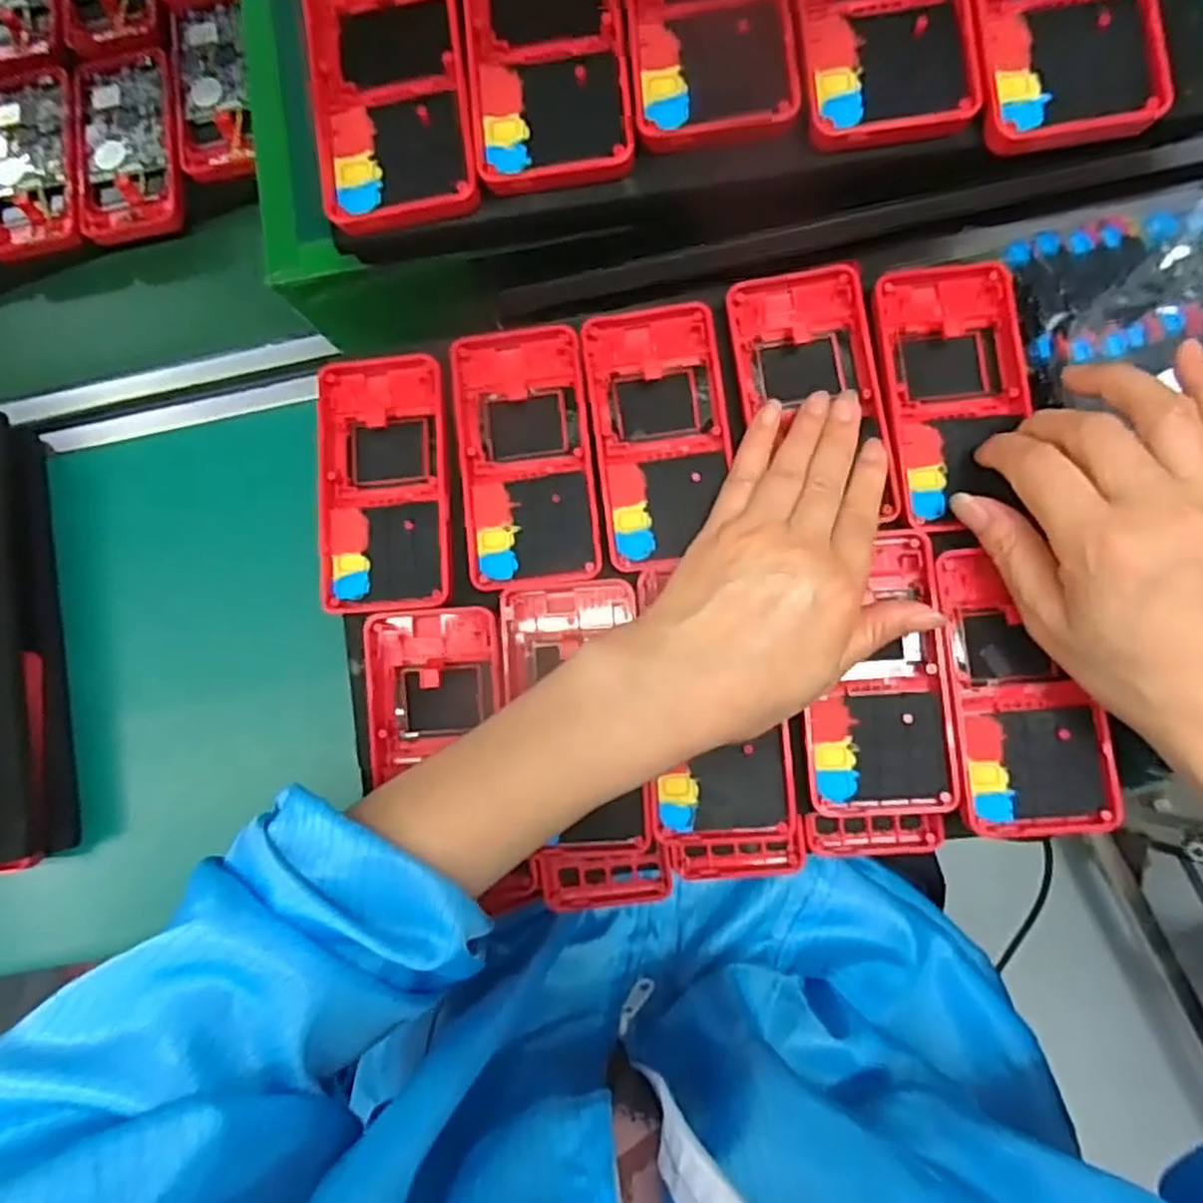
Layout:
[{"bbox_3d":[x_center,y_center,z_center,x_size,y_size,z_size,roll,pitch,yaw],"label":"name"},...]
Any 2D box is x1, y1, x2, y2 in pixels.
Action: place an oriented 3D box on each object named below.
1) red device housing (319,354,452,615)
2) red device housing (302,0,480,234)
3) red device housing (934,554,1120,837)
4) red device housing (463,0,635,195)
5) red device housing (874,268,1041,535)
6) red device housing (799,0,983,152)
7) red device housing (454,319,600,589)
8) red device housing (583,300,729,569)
[{"bbox_3d":[-0.105,-0.058,0.365,0.062,0.013,0.124,-5,82,5],"label":"red device housing"},{"bbox_3d":[-0.087,-0.217,0.309,0.064,0.014,0.129,-8,82,5],"label":"red device housing"},{"bbox_3d":[0.182,0.039,0.329,0.061,0.017,0.119,-3,82,5],"label":"red device housing"},{"bbox_3d":[-0.022,-0.229,0.303,0.063,0.011,0.129,-6,82,5],"label":"red device housing"},{"bbox_3d":[0.164,-0.096,0.350,0.064,0.018,0.123,-5,82,5],"label":"red device housing"},{"bbox_3d":[0.107,-0.240,0.291,0.061,0.010,0.134,-4,82,5],"label":"red device housing"},{"bbox_3d":[-0.036,-0.070,0.358,0.062,0.011,0.126,-7,82,5],"label":"red device housing"},{"bbox_3d":[0.028,-0.079,0.360,0.062,0.025,0.123,-8,82,5],"label":"red device housing"}]

